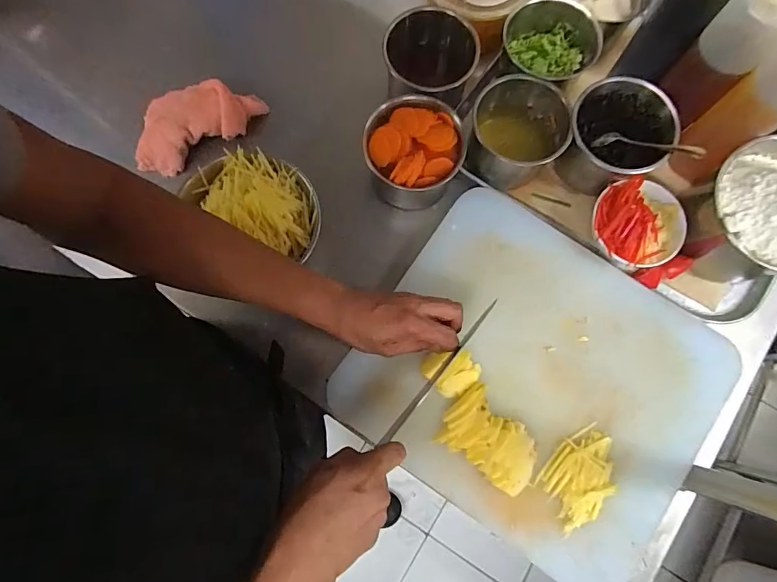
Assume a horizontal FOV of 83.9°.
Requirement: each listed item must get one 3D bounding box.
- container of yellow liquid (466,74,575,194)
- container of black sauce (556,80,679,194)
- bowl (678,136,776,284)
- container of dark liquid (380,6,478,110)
[{"bbox_3d":[0.164,-0.203,0.551,0.112,0.094,0.121,13,78,3],"label":"container of yellow liquid"},{"bbox_3d":[0.280,-0.189,0.541,0.117,0.087,0.117,0,78,1],"label":"container of black sauce"},{"bbox_3d":[0.445,-0.093,0.511,0.149,0.128,0.144,0,78,1],"label":"bowl"},{"bbox_3d":[0.056,-0.295,0.588,0.115,0.103,0.119,1,78,1],"label":"container of dark liquid"}]

